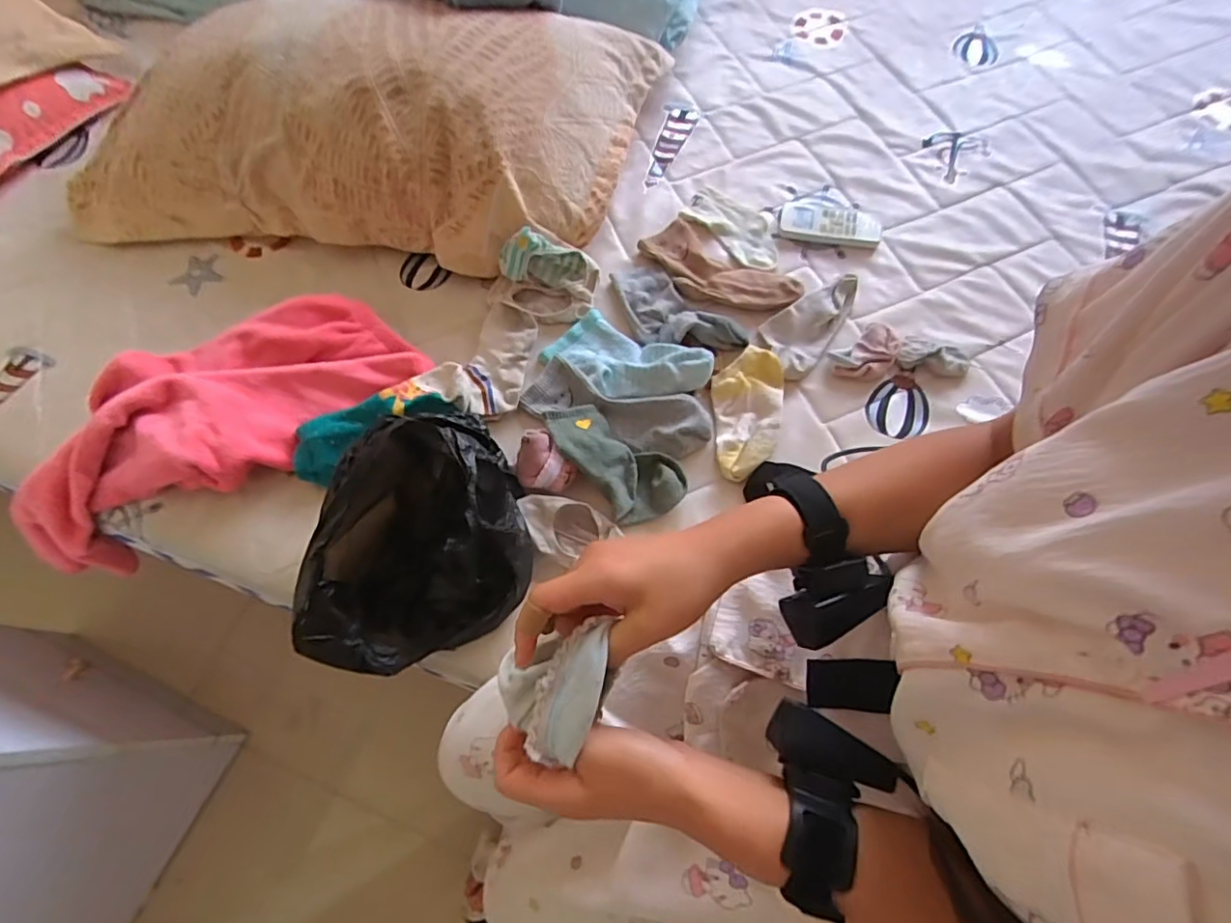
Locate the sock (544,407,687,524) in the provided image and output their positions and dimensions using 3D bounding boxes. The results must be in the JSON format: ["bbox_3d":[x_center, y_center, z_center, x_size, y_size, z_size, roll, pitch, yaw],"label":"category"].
[{"bbox_3d":[-0.004,0.001,0.619,0.160,0.023,0.078,38,72,2],"label":"sock"}]

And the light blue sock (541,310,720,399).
[{"bbox_3d":[0.013,-0.119,0.665,0.186,0.035,0.089,25,70,11],"label":"light blue sock"}]

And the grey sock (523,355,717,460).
[{"bbox_3d":[0.003,-0.059,0.646,0.205,0.026,0.068,19,68,8],"label":"grey sock"}]

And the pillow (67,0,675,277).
[{"bbox_3d":[-0.317,-0.416,0.736,0.772,0.149,0.350,-3,67,-1],"label":"pillow"}]

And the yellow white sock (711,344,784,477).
[{"bbox_3d":[0.148,-0.057,0.650,0.076,0.016,0.158,10,67,5],"label":"yellow white sock"}]

